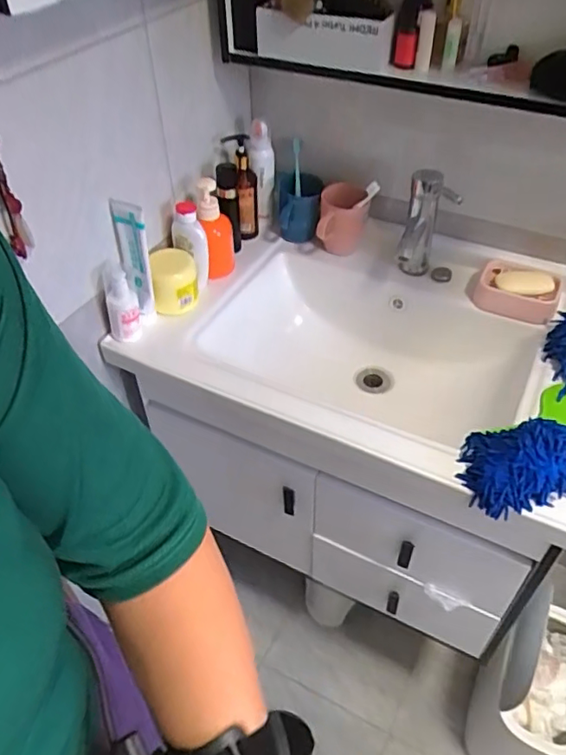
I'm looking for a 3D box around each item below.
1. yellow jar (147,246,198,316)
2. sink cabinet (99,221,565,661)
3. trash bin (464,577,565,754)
[{"bbox_3d":[-0.168,-0.151,0.916,0.068,0.078,0.072,-7,46,-6],"label":"yellow jar"},{"bbox_3d":[0.166,0.048,1.022,0.644,0.411,0.484,22,50,21],"label":"sink cabinet"},{"bbox_3d":[0.464,0.548,1.047,0.167,0.384,0.255,21,50,20],"label":"trash bin"}]

